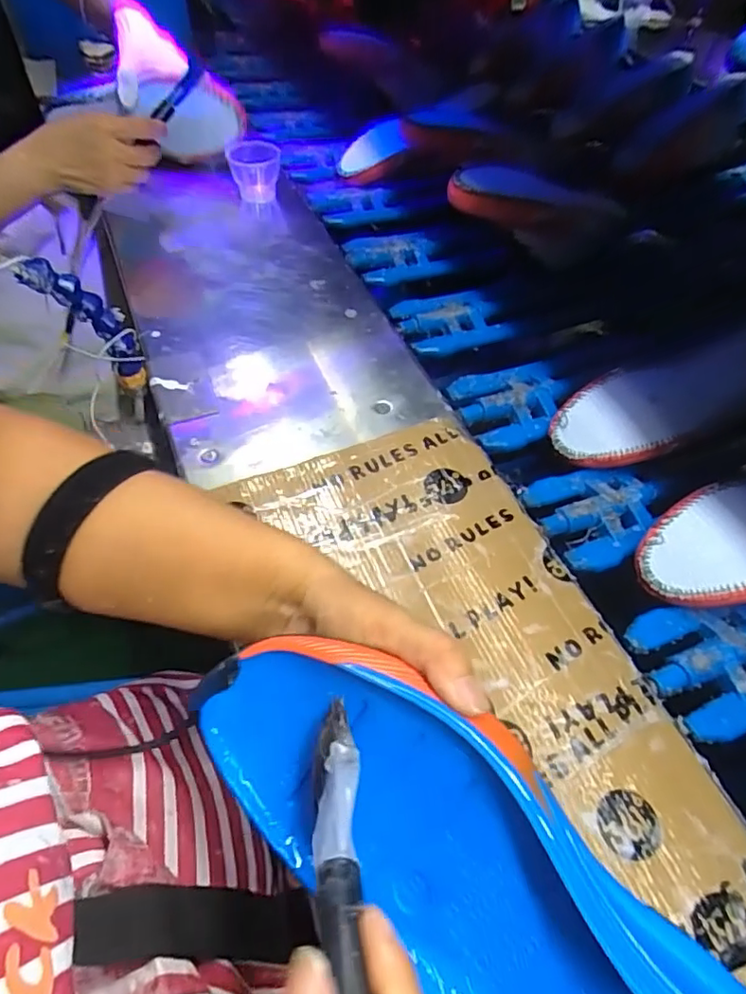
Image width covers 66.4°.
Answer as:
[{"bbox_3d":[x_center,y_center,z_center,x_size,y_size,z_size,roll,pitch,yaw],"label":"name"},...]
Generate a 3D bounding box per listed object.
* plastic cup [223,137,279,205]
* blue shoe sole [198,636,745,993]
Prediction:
[{"bbox_3d":[-0.144,-0.398,0.704,0.062,0.060,0.048,-6,55,-7],"label":"plastic cup"},{"bbox_3d":[0.045,0.153,0.213,0.265,0.048,0.097,42,103,20],"label":"blue shoe sole"}]

